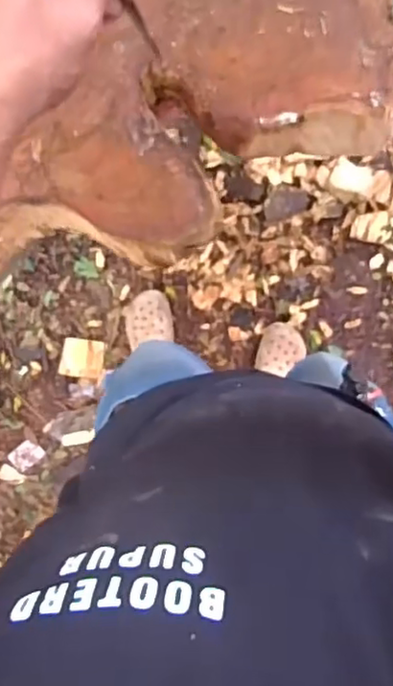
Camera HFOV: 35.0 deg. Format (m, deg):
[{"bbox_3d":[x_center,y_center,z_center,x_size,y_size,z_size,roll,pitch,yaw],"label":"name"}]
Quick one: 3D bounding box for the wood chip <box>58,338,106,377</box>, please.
[{"bbox_3d":[-0.279,0.038,1.539,0.107,0.031,0.092,8,97,2],"label":"wood chip"}]

